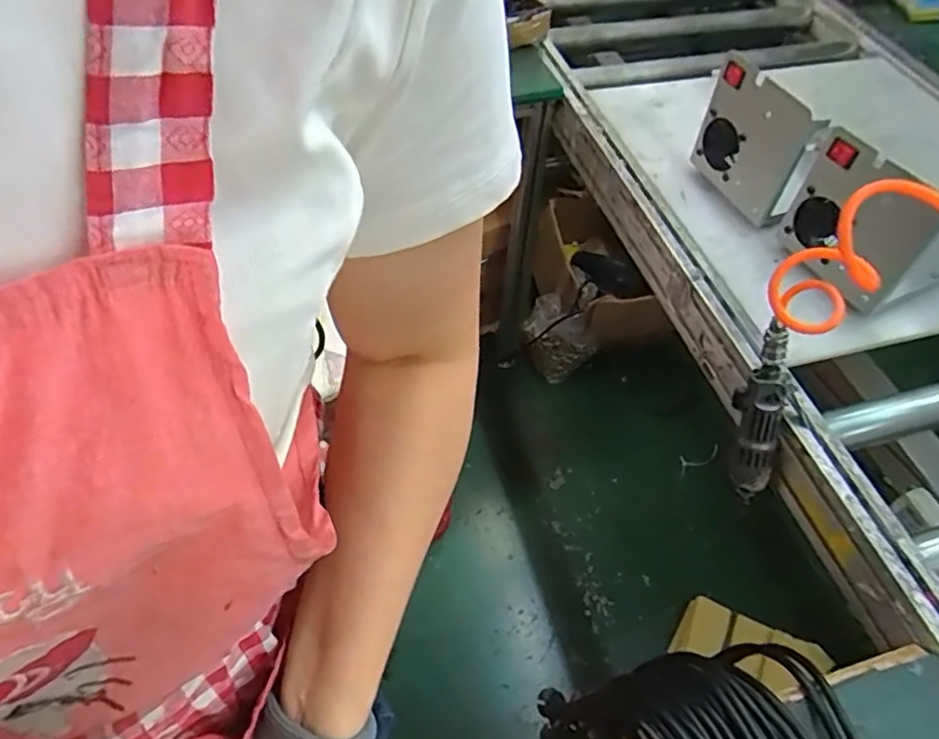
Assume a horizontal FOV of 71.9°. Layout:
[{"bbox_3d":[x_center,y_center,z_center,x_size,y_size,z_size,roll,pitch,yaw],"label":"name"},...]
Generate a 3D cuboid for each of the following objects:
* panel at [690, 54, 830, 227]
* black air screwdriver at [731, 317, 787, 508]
[{"bbox_3d":[0.354,-0.291,0.827,0.023,0.165,0.168,-21,57,-18],"label":"panel"},{"bbox_3d":[0.307,0.053,0.681,0.052,0.215,0.033,-5,25,-7],"label":"black air screwdriver"}]

